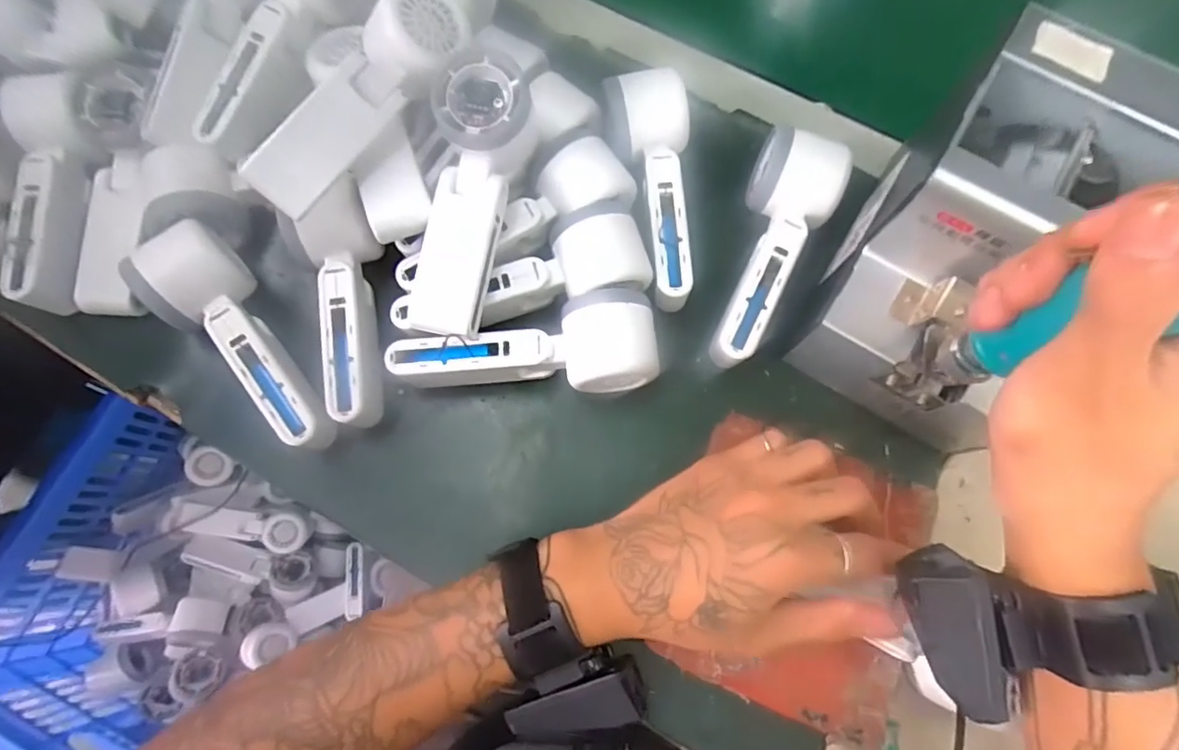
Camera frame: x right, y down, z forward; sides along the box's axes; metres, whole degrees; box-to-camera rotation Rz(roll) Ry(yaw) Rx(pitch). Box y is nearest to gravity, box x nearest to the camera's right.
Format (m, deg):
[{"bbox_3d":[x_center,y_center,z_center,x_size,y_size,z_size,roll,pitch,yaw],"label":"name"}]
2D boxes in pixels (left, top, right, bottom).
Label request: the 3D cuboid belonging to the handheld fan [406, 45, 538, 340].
[{"bbox_3d":[-0.073,-0.107,0.357,0.055,0.050,0.167,12,92,3],"label":"handheld fan"}]

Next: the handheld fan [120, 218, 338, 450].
[{"bbox_3d":[-0.214,-0.021,0.352,0.055,0.048,0.155,-41,79,-10],"label":"handheld fan"}]

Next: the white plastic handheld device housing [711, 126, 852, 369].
[{"bbox_3d":[0.121,-0.080,0.368,0.054,0.042,0.154,17,75,5],"label":"white plastic handheld device housing"}]

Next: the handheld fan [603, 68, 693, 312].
[{"bbox_3d":[0.038,-0.125,0.389,0.061,0.052,0.152,1,75,0],"label":"handheld fan"}]

